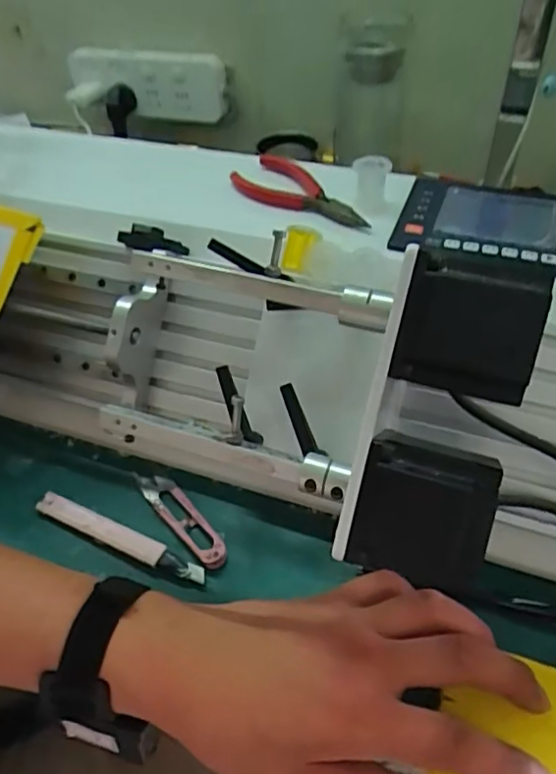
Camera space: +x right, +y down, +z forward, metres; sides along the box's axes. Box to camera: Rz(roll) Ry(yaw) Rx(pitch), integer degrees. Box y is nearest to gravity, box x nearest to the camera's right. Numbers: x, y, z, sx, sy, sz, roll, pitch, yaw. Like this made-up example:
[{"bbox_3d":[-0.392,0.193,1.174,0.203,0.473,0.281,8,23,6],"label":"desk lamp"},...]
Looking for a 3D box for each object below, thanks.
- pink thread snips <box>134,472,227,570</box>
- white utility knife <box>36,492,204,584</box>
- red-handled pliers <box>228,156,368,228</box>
[{"bbox_3d":[-0.067,0.086,0.411,0.021,0.014,0.098,-32,53,-24],"label":"pink thread snips"},{"bbox_3d":[-0.106,0.099,0.399,0.130,0.007,0.015,18,51,20],"label":"white utility knife"},{"bbox_3d":[0.013,-0.141,0.438,0.043,0.018,0.119,-31,53,-23],"label":"red-handled pliers"}]

